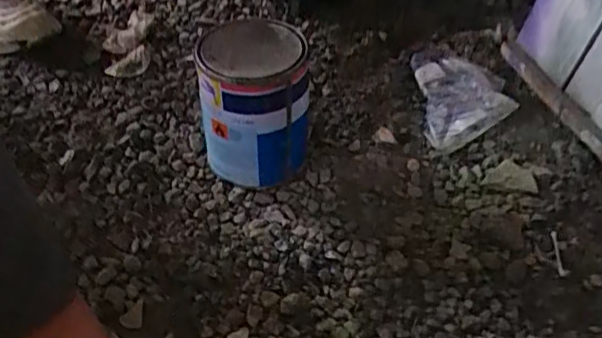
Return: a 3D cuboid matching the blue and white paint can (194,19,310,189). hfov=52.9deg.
[{"bbox_3d":[-0.068,-0.097,0.910,0.156,0.207,0.162,8,49,4],"label":"blue and white paint can"}]

